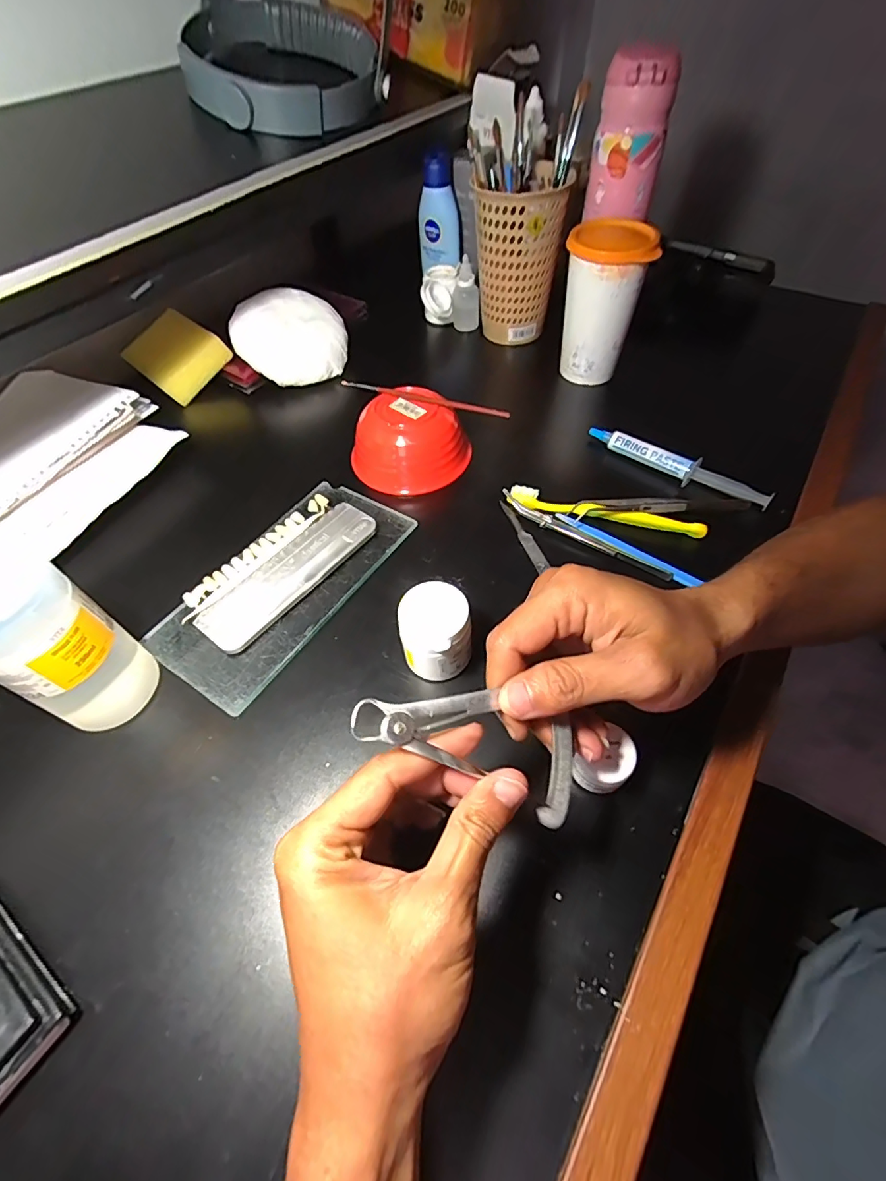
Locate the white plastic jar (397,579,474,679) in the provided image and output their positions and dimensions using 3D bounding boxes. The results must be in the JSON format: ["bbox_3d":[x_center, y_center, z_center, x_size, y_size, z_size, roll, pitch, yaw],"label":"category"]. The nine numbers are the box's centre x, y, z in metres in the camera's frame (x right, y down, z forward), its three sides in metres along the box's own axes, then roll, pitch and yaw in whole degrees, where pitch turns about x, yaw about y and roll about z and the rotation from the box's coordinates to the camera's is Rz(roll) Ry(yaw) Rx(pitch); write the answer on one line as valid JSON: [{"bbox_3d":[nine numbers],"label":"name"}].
[{"bbox_3d":[-0.005,0.030,0.312,0.041,0.056,0.045,-1,54,2],"label":"white plastic jar"}]

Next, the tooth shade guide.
[{"bbox_3d":[-0.123,-0.019,0.375,0.066,0.010,0.147,33,62,23],"label":"tooth shade guide"}]

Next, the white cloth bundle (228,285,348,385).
[{"bbox_3d":[-0.168,-0.279,0.535,0.119,0.053,0.099,-18,56,-11],"label":"white cloth bundle"}]

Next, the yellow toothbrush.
[{"bbox_3d":[0.130,-0.063,0.394,0.152,0.013,0.015,15,56,13],"label":"yellow toothbrush"}]

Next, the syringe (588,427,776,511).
[{"bbox_3d":[0.200,-0.110,0.420,0.157,0.020,0.015,31,61,22],"label":"syringe"}]

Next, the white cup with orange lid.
[{"bbox_3d":[0.151,-0.276,0.474,0.069,0.126,0.068,-1,54,2],"label":"white cup with orange lid"}]

